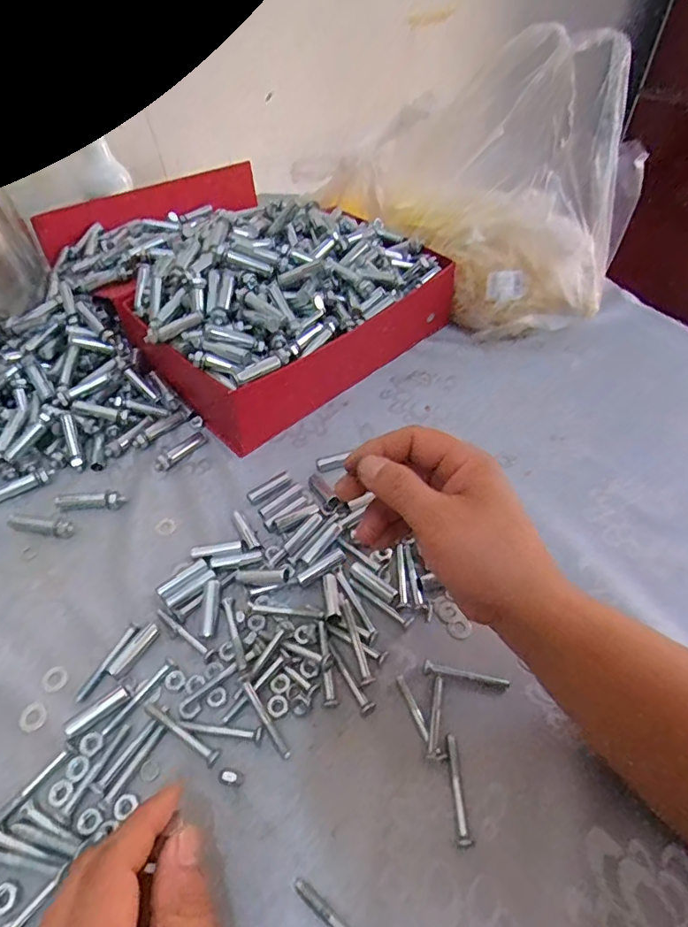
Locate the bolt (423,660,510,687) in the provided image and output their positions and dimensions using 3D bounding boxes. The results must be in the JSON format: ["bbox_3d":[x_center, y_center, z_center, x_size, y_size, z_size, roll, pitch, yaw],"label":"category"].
[{"bbox_3d":[0.081,0.140,0.349,0.056,0.006,0.008,9,51,4],"label":"bolt"}]

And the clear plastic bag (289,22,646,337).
[{"bbox_3d":[0.132,-0.308,0.581,0.155,0.241,0.358,-36,61,-28],"label":"clear plastic bag"}]

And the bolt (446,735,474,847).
[{"bbox_3d":[0.065,0.190,0.307,0.009,0.010,0.054,-2,51,-5],"label":"bolt"}]

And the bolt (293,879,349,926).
[{"bbox_3d":[-0.003,0.234,0.268,0.055,0.010,0.009,34,56,22],"label":"bolt"}]

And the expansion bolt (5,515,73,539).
[{"bbox_3d":[-0.241,0.046,0.416,0.057,0.010,0.017,13,51,8],"label":"expansion bolt"}]

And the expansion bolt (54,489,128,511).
[{"bbox_3d":[-0.211,0.029,0.434,0.057,0.012,0.015,0,50,-3],"label":"expansion bolt"}]

